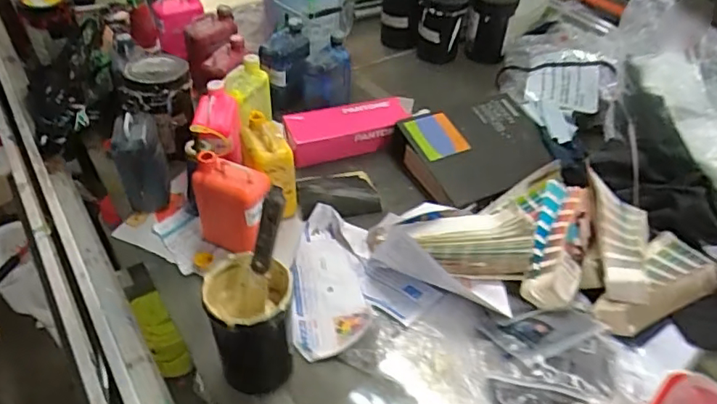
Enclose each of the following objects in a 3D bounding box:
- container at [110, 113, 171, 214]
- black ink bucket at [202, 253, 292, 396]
[{"bbox_3d":[-0.350,-0.064,0.891,0.072,0.155,0.096,-16,46,-19],"label":"container"},{"bbox_3d":[-0.131,0.151,0.684,0.096,0.177,0.092,1,43,-1],"label":"black ink bucket"}]

